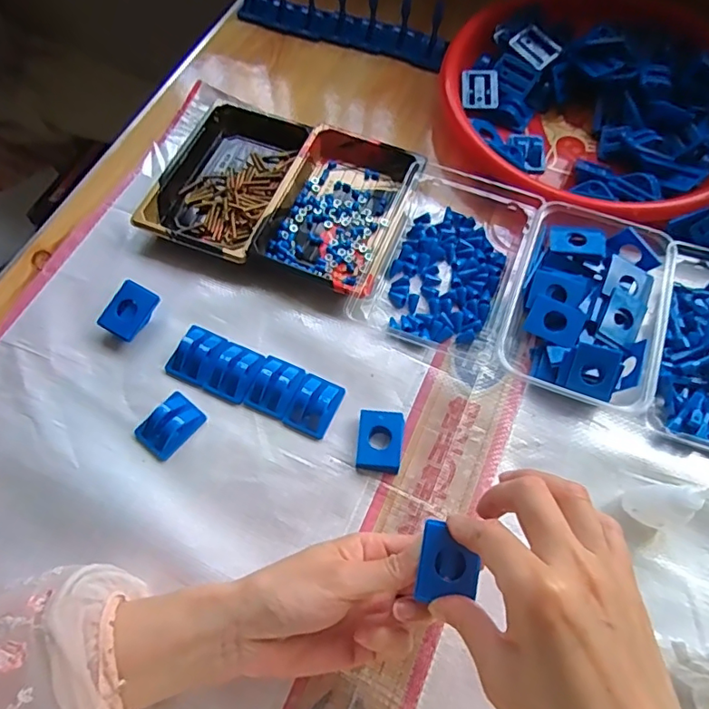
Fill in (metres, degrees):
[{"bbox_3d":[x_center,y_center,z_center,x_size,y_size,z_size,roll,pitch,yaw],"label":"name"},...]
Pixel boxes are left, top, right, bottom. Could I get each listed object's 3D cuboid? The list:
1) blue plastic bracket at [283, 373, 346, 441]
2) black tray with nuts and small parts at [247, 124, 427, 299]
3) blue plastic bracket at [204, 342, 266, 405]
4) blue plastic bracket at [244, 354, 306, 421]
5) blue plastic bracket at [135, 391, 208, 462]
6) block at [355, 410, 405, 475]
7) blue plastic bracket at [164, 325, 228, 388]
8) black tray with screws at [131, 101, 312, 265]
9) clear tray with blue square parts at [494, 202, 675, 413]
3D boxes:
[{"bbox_3d":[-0.030,0.037,0.399,0.033,0.012,0.045,23,68,11],"label":"blue plastic bracket"},{"bbox_3d":[-0.012,-0.130,0.464,0.107,0.027,0.159,19,67,9],"label":"black tray with nuts and small parts"},{"bbox_3d":[-0.092,0.012,0.410,0.035,0.013,0.043,22,67,10],"label":"blue plastic bracket"},{"bbox_3d":[-0.060,0.024,0.406,0.034,0.012,0.044,22,67,10],"label":"blue plastic bracket"},{"bbox_3d":[-0.138,0.050,0.391,0.033,0.017,0.045,37,71,16],"label":"blue plastic bracket"},{"bbox_3d":[0.019,0.064,0.392,0.033,0.011,0.044,6,66,3],"label":"block"},{"bbox_3d":[-0.123,-0.001,0.415,0.038,0.013,0.045,23,68,10],"label":"blue plastic bracket"},{"bbox_3d":[-0.114,-0.164,0.483,0.108,0.019,0.166,19,67,9],"label":"black tray with screws"},{"bbox_3d":[0.180,-0.038,0.416,0.108,0.034,0.156,17,67,8],"label":"clear tray with blue square parts"}]

